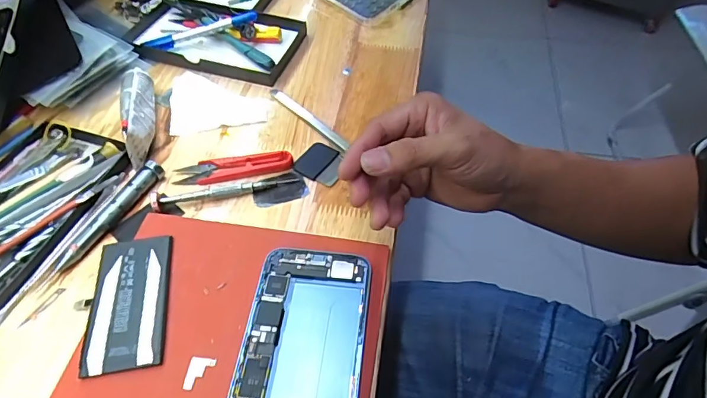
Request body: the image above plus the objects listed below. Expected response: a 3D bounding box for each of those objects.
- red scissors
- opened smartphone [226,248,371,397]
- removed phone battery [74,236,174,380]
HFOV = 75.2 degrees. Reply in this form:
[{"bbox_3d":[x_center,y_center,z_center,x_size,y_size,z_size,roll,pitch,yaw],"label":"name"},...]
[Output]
[{"bbox_3d":[-0.105,-0.028,0.402,0.100,0.009,0.025,-4,51,-6],"label":"red scissors"},{"bbox_3d":[-0.034,0.104,0.290,0.077,0.012,0.157,6,51,2],"label":"opened smartphone"},{"bbox_3d":[-0.159,0.070,0.318,0.058,0.004,0.098,-6,52,-7],"label":"removed phone battery"}]

